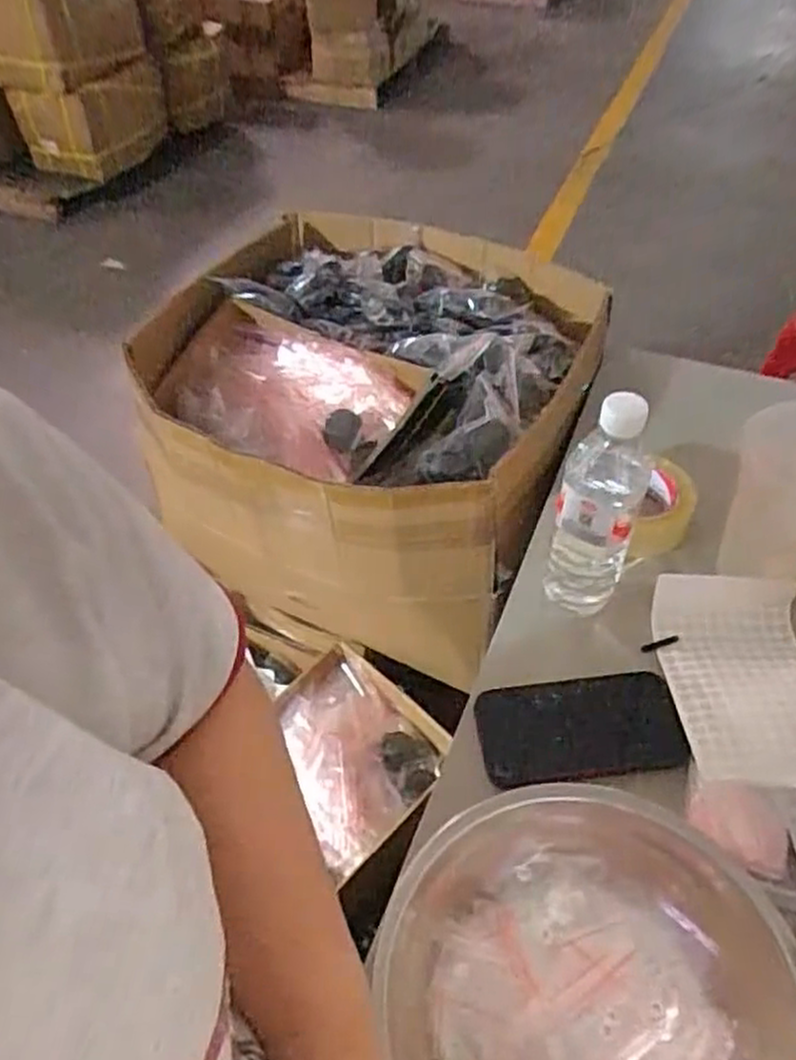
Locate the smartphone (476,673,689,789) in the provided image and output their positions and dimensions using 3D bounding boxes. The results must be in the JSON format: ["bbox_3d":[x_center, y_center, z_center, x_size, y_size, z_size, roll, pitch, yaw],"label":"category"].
[{"bbox_3d":[0.147,0.161,0.623,0.159,0.009,0.081,-8,54,2],"label":"smartphone"}]

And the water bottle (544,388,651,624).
[{"bbox_3d":[0.165,-0.013,0.636,0.062,0.235,0.061,15,50,15],"label":"water bottle"}]

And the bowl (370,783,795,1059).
[{"bbox_3d":[0.123,0.291,0.466,0.256,0.075,0.247,-1,48,1],"label":"bowl"}]

